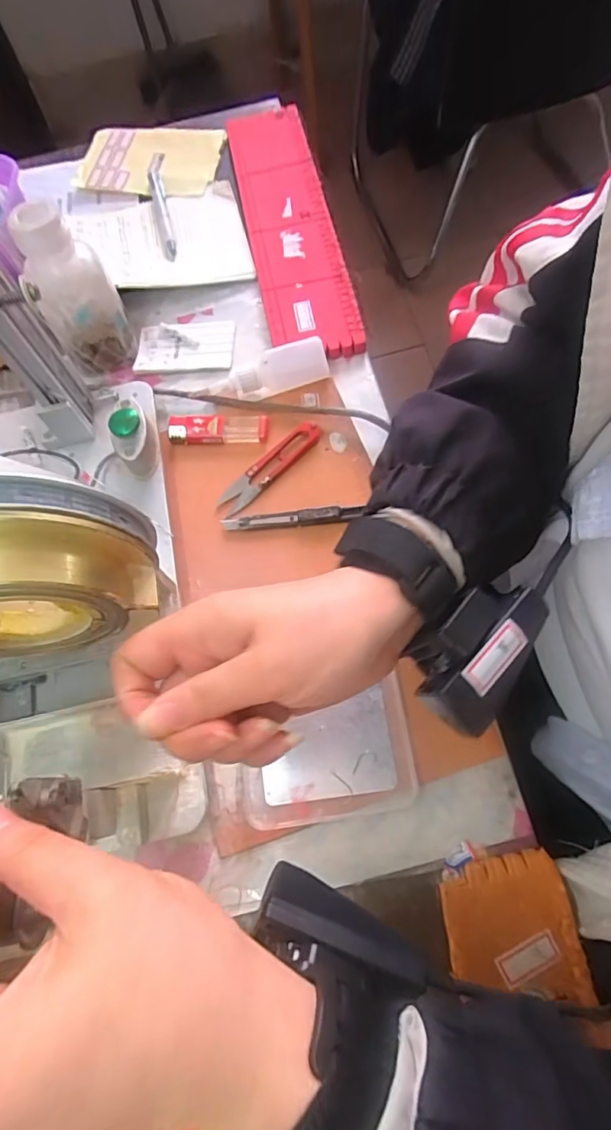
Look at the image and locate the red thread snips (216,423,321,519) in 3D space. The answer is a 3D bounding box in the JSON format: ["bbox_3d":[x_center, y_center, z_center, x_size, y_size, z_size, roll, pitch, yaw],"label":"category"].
[{"bbox_3d":[-0.029,-0.078,0.418,0.101,0.015,0.022,-41,70,-11],"label":"red thread snips"}]

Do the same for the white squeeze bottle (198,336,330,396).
[{"bbox_3d":[-0.035,-0.163,0.437,0.105,0.026,0.026,-14,67,-1],"label":"white squeeze bottle"}]

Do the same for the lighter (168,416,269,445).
[{"bbox_3d":[-0.072,-0.112,0.434,0.081,0.010,0.023,-1,68,5],"label":"lighter"}]

